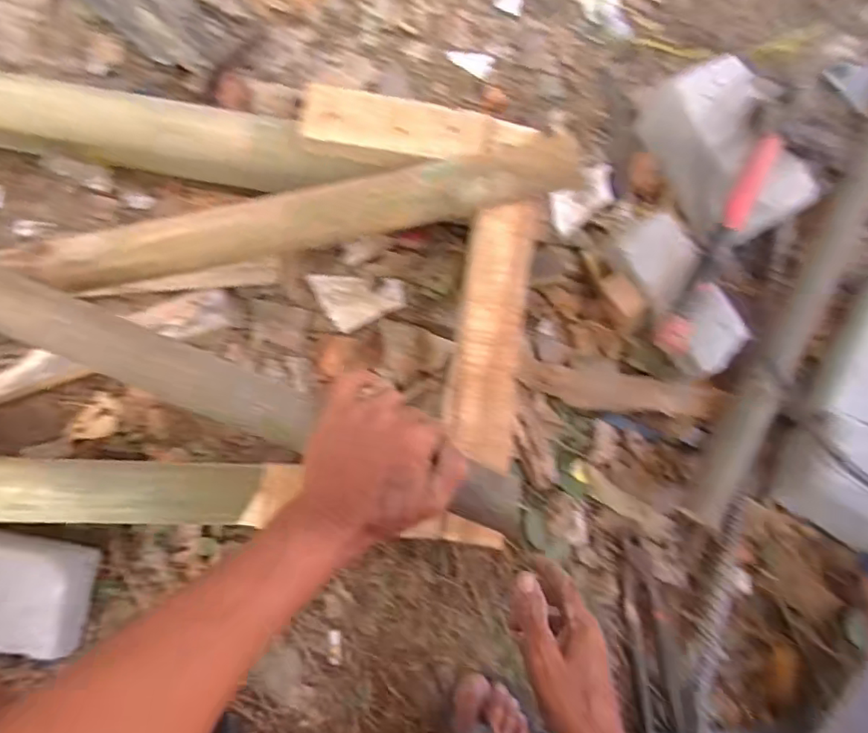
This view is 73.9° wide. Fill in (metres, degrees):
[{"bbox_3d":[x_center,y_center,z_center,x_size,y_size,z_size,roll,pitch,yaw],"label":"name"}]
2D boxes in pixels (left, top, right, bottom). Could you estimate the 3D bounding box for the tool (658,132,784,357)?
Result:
[{"bbox_3d":[0.312,-0.140,0.629,0.031,0.044,0.270,29,79,-2],"label":"tool"}]

